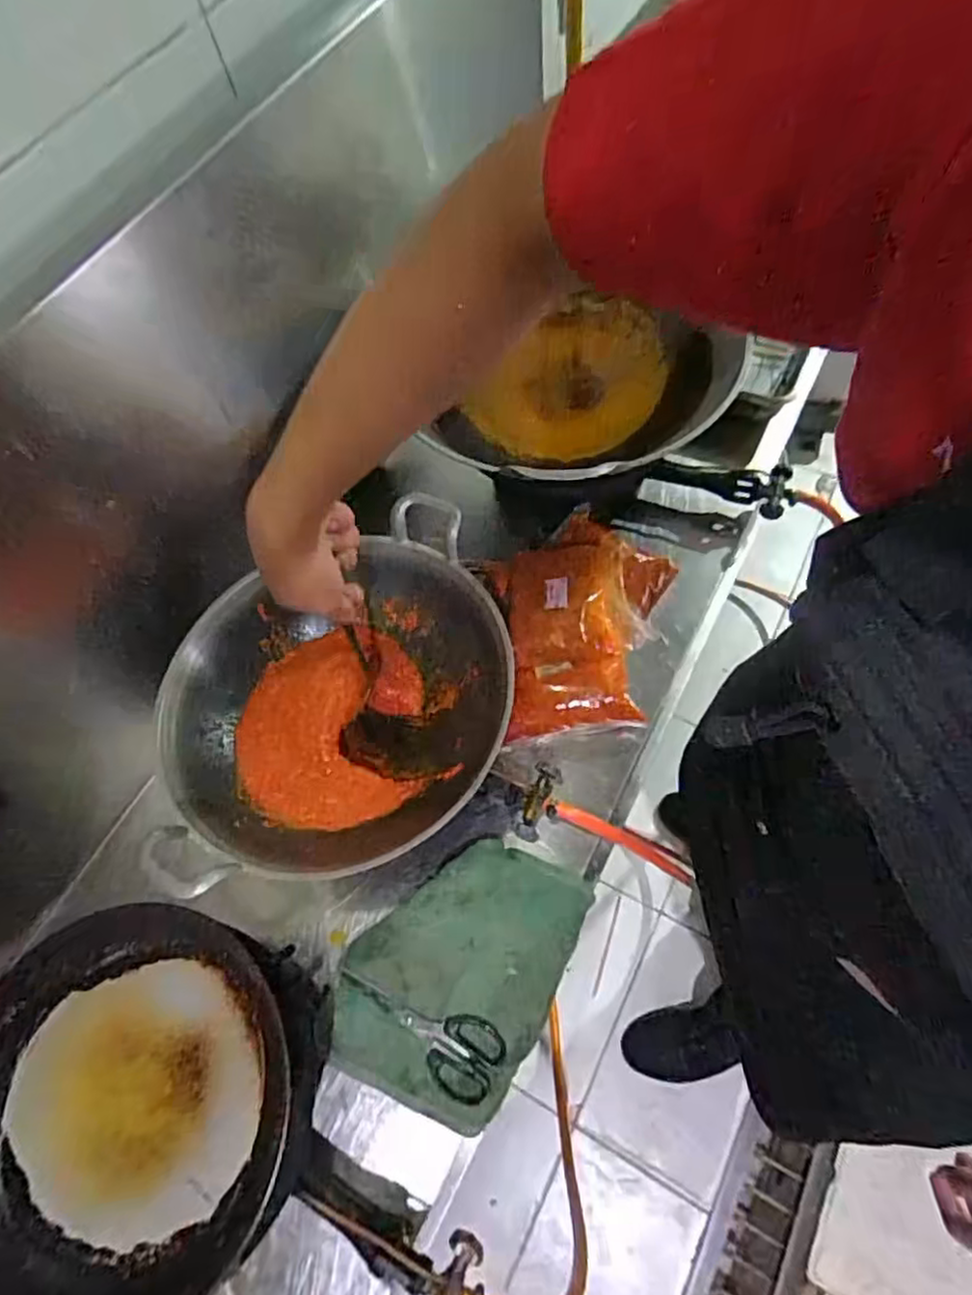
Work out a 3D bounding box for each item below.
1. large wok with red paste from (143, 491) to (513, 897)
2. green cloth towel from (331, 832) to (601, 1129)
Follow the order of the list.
[{"bbox_3d":[-0.151,0.062,0.726,0.336,0.154,0.351,-12,61,2],"label":"large wok with red paste"},{"bbox_3d":[-0.030,0.352,0.750,0.218,0.032,0.276,24,72,7],"label":"green cloth towel"}]

